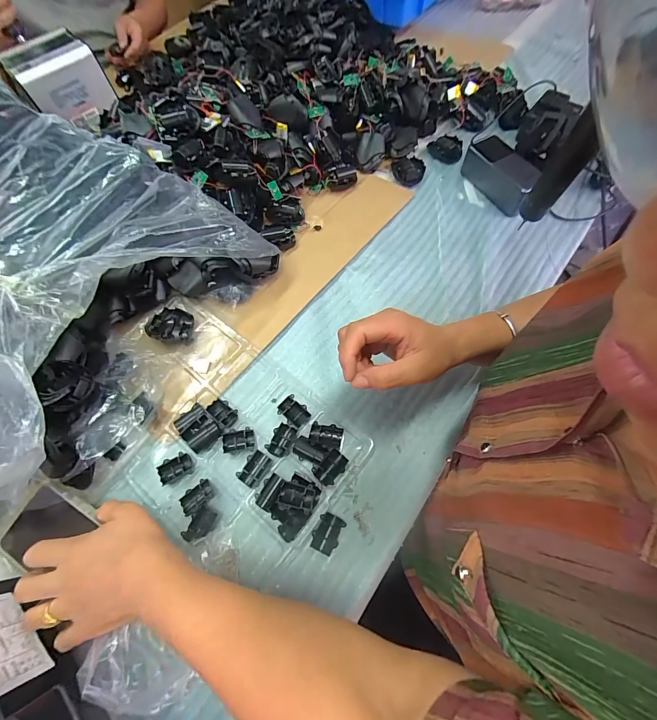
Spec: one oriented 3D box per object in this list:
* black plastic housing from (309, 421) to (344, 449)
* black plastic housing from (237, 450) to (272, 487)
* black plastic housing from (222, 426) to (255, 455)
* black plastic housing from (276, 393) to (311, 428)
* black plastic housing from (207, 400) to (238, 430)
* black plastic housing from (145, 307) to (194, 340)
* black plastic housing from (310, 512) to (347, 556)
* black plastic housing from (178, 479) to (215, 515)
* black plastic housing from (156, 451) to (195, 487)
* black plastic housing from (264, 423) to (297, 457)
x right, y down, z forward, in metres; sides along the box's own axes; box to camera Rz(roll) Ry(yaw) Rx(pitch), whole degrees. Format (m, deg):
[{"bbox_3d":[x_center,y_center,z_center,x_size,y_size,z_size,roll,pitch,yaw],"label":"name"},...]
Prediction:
[{"bbox_3d":[-0.003,0.089,0.408,0.038,0.016,0.027,8,66,5],"label":"black plastic housing"},{"bbox_3d":[-0.085,0.124,0.398,0.024,0.014,0.038,26,69,13],"label":"black plastic housing"},{"bbox_3d":[-0.105,0.096,0.409,0.037,0.016,0.026,-9,65,-3],"label":"black plastic housing"},{"bbox_3d":[-0.042,0.065,0.423,0.037,0.018,0.028,41,73,18],"label":"black plastic housing"},{"bbox_3d":[-0.128,0.065,0.426,0.025,0.014,0.039,-38,70,-15],"label":"black plastic housing"},{"bbox_3d":[-0.217,-0.047,0.477,0.059,0.020,0.049,-18,66,-7],"label":"black plastic housing"},{"bbox_3d":[-0.001,0.183,0.366,0.028,0.011,0.037,22,68,11],"label":"black plastic housing"},{"bbox_3d":[-0.146,0.153,0.387,0.037,0.010,0.026,-37,70,-14],"label":"black plastic housing"},{"bbox_3d":[-0.177,0.126,0.404,0.037,0.014,0.026,-27,67,-11],"label":"black plastic housing"},{"bbox_3d":[-0.054,0.093,0.402,0.024,0.019,0.037,21,67,11],"label":"black plastic housing"}]

